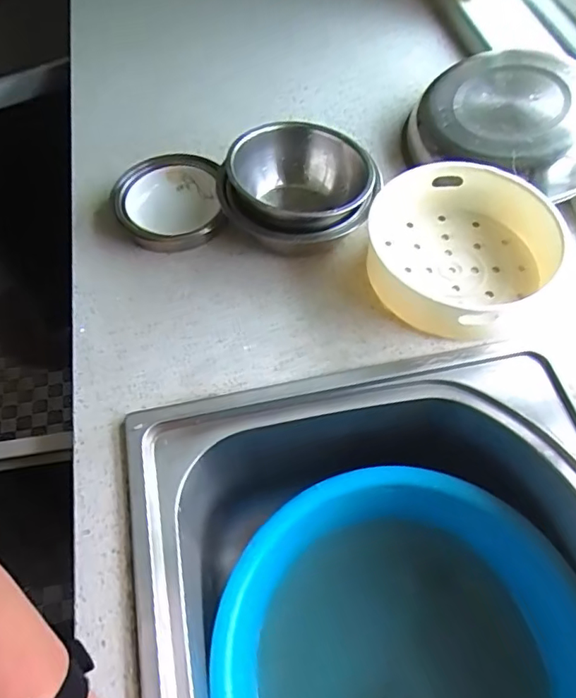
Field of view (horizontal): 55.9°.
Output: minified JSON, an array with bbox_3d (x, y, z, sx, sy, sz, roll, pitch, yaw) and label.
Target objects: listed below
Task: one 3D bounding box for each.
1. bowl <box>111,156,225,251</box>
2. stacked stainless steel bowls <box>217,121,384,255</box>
[{"bbox_3d":[-0.136,-0.168,0.625,0.119,0.040,0.122,-6,59,-3],"label":"bowl"},{"bbox_3d":[0.011,-0.169,0.594,0.160,0.075,0.146,0,59,1],"label":"stacked stainless steel bowls"}]

